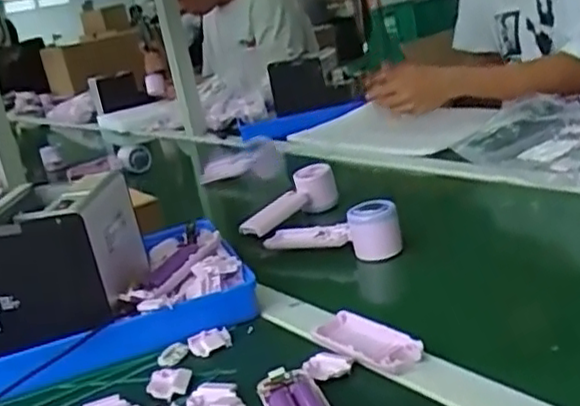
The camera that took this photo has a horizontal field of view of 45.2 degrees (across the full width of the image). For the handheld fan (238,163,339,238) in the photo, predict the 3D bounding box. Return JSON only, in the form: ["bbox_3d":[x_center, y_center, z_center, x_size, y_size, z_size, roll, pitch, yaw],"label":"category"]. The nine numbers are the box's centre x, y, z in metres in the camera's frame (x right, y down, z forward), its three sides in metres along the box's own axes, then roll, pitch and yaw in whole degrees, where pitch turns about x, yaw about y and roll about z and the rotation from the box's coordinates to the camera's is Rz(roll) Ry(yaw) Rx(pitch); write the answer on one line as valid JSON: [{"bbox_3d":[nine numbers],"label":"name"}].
[{"bbox_3d":[0.002,-0.011,0.979,0.047,0.060,0.185,4,23,42],"label":"handheld fan"}]

